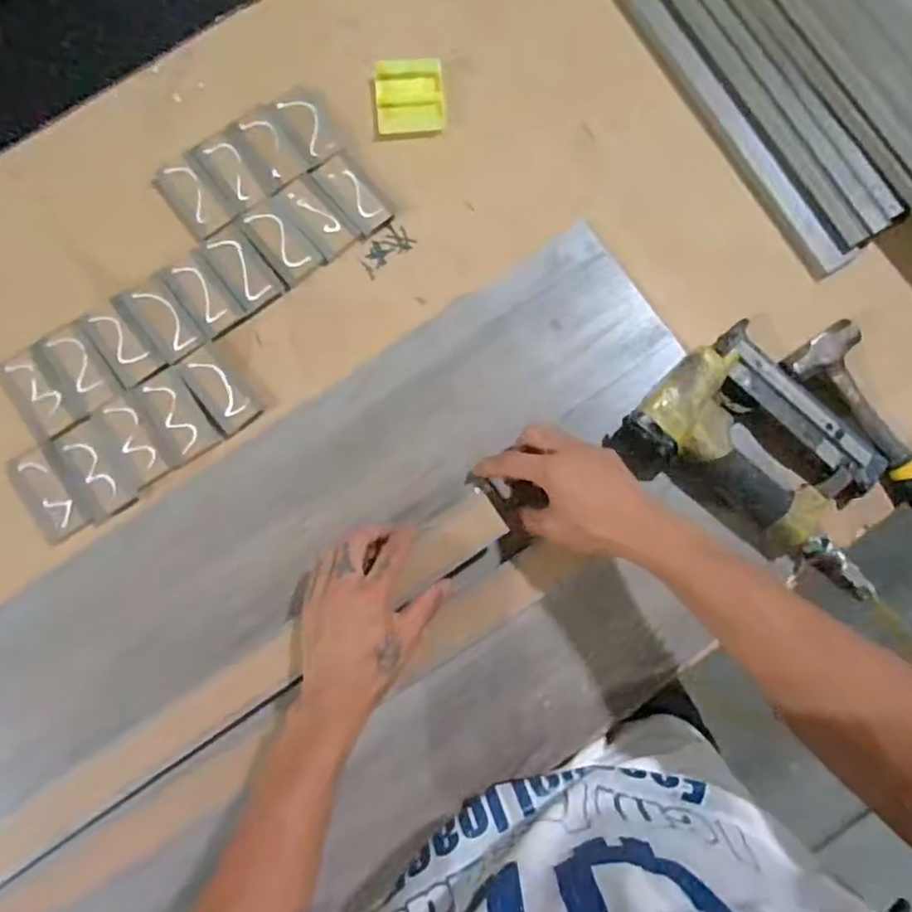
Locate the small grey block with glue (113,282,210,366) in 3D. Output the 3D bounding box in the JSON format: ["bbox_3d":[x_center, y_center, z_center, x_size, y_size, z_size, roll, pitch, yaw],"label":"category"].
[{"bbox_3d":[-0.261,-0.120,0.559,0.041,0.008,0.080,-42,86,-7],"label":"small grey block with glue"}]

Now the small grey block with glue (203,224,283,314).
[{"bbox_3d":[-0.192,-0.170,0.565,0.038,0.004,0.078,-34,85,-6],"label":"small grey block with glue"}]

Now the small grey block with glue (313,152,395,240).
[{"bbox_3d":[-0.094,-0.241,0.578,0.037,0.005,0.079,-39,85,-6],"label":"small grey block with glue"}]

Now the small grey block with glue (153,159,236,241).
[{"bbox_3d":[-0.242,-0.237,0.579,0.037,0.009,0.081,-40,85,-6],"label":"small grey block with glue"}]

